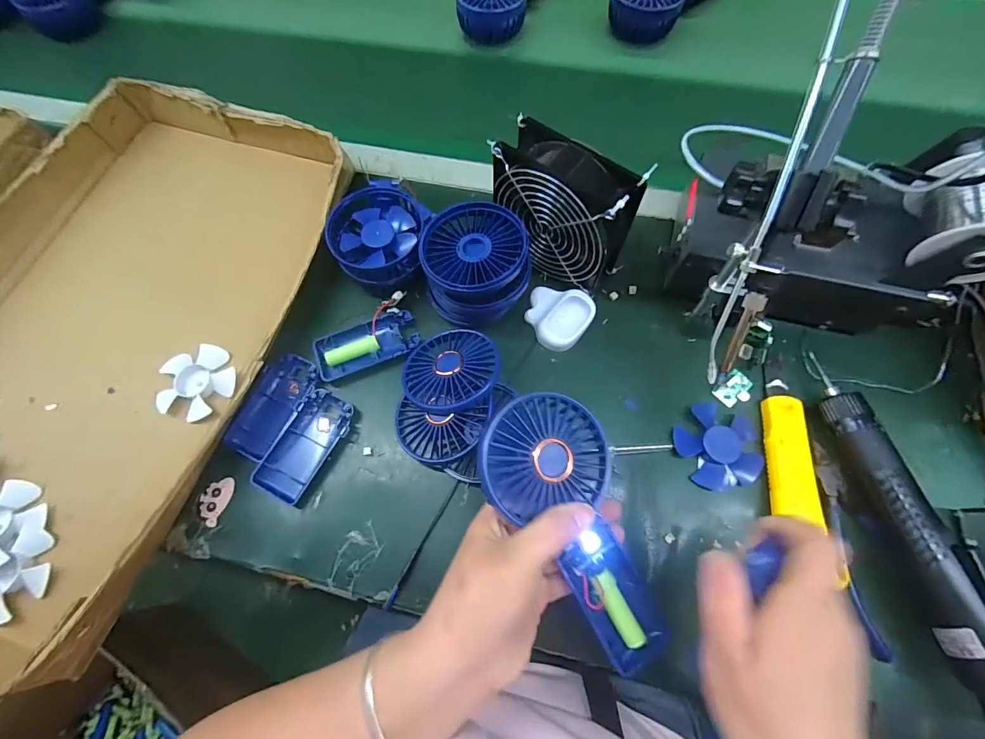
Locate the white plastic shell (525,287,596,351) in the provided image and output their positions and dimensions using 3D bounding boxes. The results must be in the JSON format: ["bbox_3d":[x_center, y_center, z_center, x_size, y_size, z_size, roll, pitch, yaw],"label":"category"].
[{"bbox_3d":[0.060,-0.051,0.406,0.057,0.017,0.059,-1,70,2],"label":"white plastic shell"}]

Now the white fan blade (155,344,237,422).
[{"bbox_3d":[-0.274,0.010,0.397,0.068,0.014,0.063,-1,70,2],"label":"white fan blade"}]

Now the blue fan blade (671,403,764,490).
[{"bbox_3d":[0.188,0.061,0.357,0.069,0.011,0.067,-1,70,2],"label":"blue fan blade"}]

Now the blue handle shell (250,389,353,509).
[{"bbox_3d":[-0.159,0.066,0.373,0.043,0.016,0.094,27,73,11],"label":"blue handle shell"}]

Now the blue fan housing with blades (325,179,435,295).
[{"bbox_3d":[-0.106,-0.125,0.419,0.093,0.052,0.092,-1,70,2],"label":"blue fan housing with blades"}]

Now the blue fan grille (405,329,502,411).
[{"bbox_3d":[-0.037,-0.003,0.375,0.084,0.011,0.080,-8,54,11],"label":"blue fan grille"}]

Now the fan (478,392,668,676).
[{"bbox_3d":[0.056,0.102,0.286,0.083,0.039,0.183,-27,93,-8],"label":"fan"}]

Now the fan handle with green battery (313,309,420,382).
[{"bbox_3d":[-0.116,-0.024,0.400,0.092,0.021,0.045,-20,71,-5],"label":"fan handle with green battery"}]

